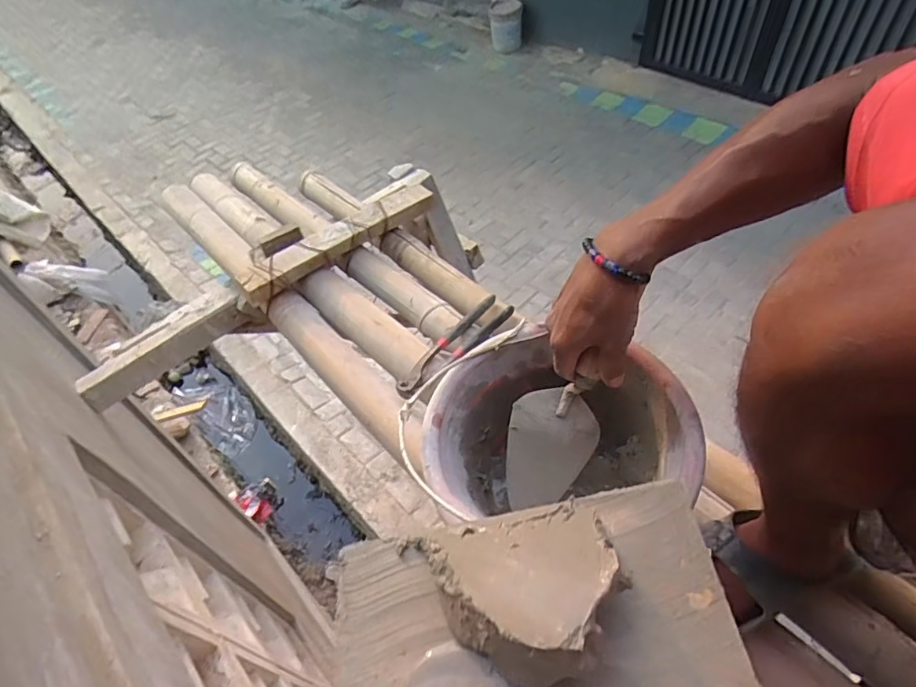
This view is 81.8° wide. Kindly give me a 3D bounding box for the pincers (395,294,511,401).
[{"bbox_3d":[0.001,0.005,0.777,0.071,0.031,0.220,23,56,23],"label":"pincers"}]

